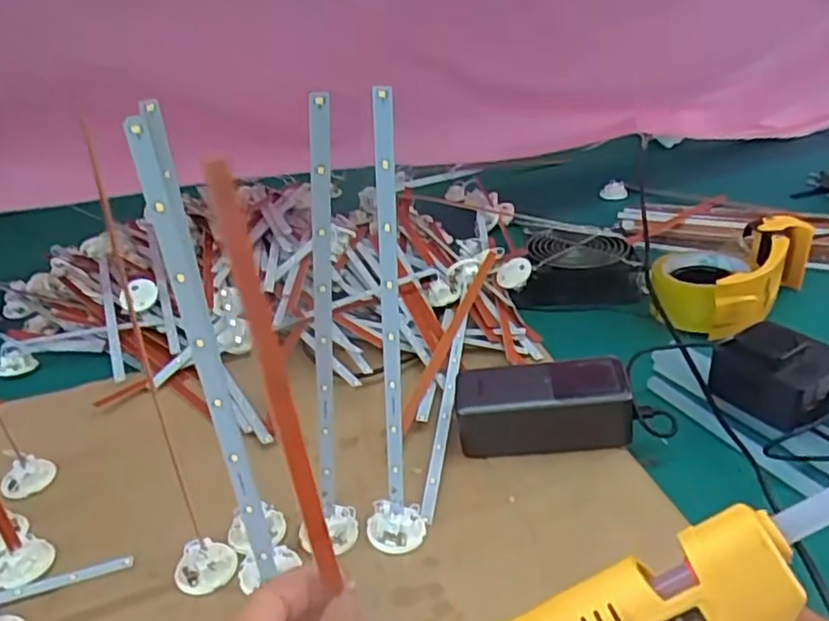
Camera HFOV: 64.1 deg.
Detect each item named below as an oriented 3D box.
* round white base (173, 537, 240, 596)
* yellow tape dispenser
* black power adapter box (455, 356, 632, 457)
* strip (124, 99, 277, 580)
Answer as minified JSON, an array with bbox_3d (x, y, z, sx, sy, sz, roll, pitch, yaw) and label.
[{"bbox_3d":[-0.136,0.165,0.429,0.037,0.014,0.030,-8,28,-8],"label":"round white base"},{"bbox_3d":[0.313,-0.038,0.673,0.110,0.068,0.184,22,39,39],"label":"yellow tape dispenser"},{"bbox_3d":[0.097,0.073,0.507,0.128,0.048,0.050,-1,29,8],"label":"black power adapter box"},{"bbox_3d":[-0.102,0.030,0.329,0.015,0.251,0.004,-13,22,-13],"label":"strip"}]

